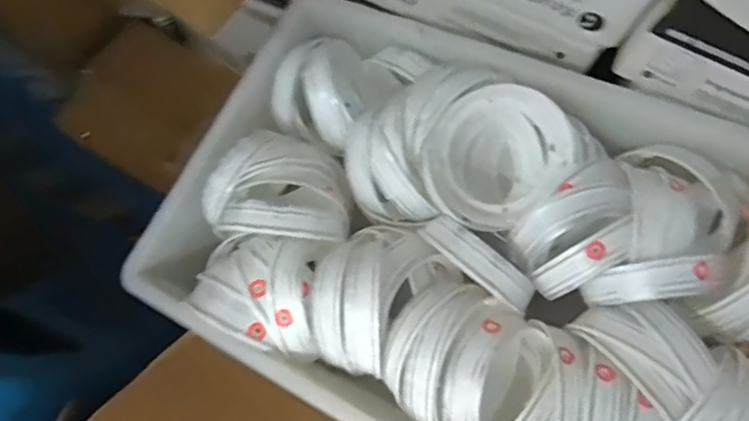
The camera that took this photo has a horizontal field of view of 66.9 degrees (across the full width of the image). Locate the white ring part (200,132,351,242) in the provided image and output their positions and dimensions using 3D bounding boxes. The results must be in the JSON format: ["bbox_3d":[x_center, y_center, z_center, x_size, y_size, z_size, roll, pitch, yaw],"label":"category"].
[{"bbox_3d":[-0.119,-0.026,0.695,0.170,0.094,0.155,0,63,-2],"label":"white ring part"}]

